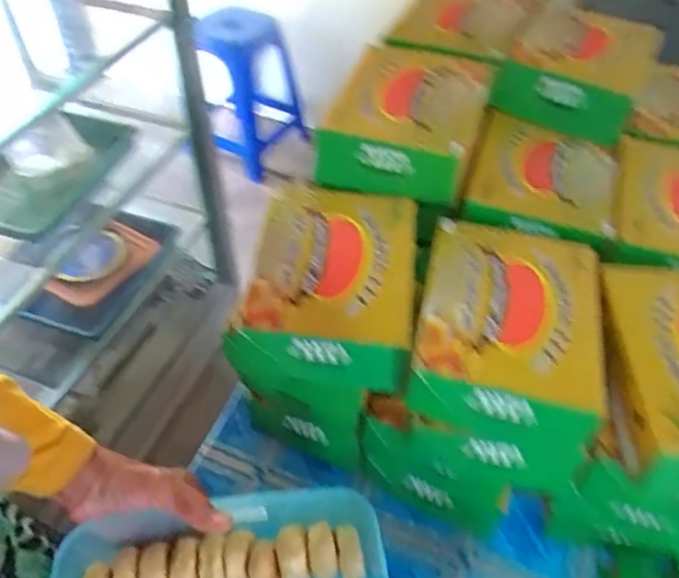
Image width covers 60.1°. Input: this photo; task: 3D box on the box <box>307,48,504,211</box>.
[{"bbox_3d":[0.062,-0.160,0.552,0.140,0.061,0.164,14,50,11],"label":"box"}]

